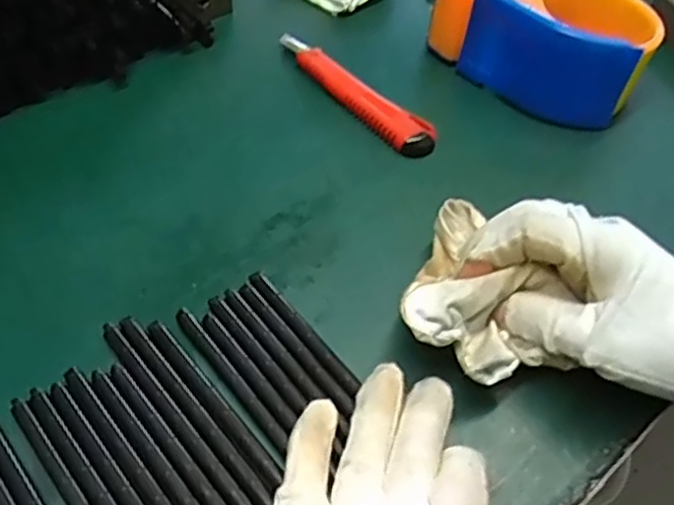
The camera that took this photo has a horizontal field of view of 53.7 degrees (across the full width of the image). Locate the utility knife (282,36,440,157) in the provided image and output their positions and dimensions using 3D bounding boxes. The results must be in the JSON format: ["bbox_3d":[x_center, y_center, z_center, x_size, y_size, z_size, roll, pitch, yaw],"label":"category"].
[{"bbox_3d":[0.006,-0.103,0.421,0.022,0.014,0.137,-36,62,-25],"label":"utility knife"}]

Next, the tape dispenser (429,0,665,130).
[{"bbox_3d":[0.124,-0.136,0.418,0.135,0.062,0.069,23,56,14],"label":"tape dispenser"}]

